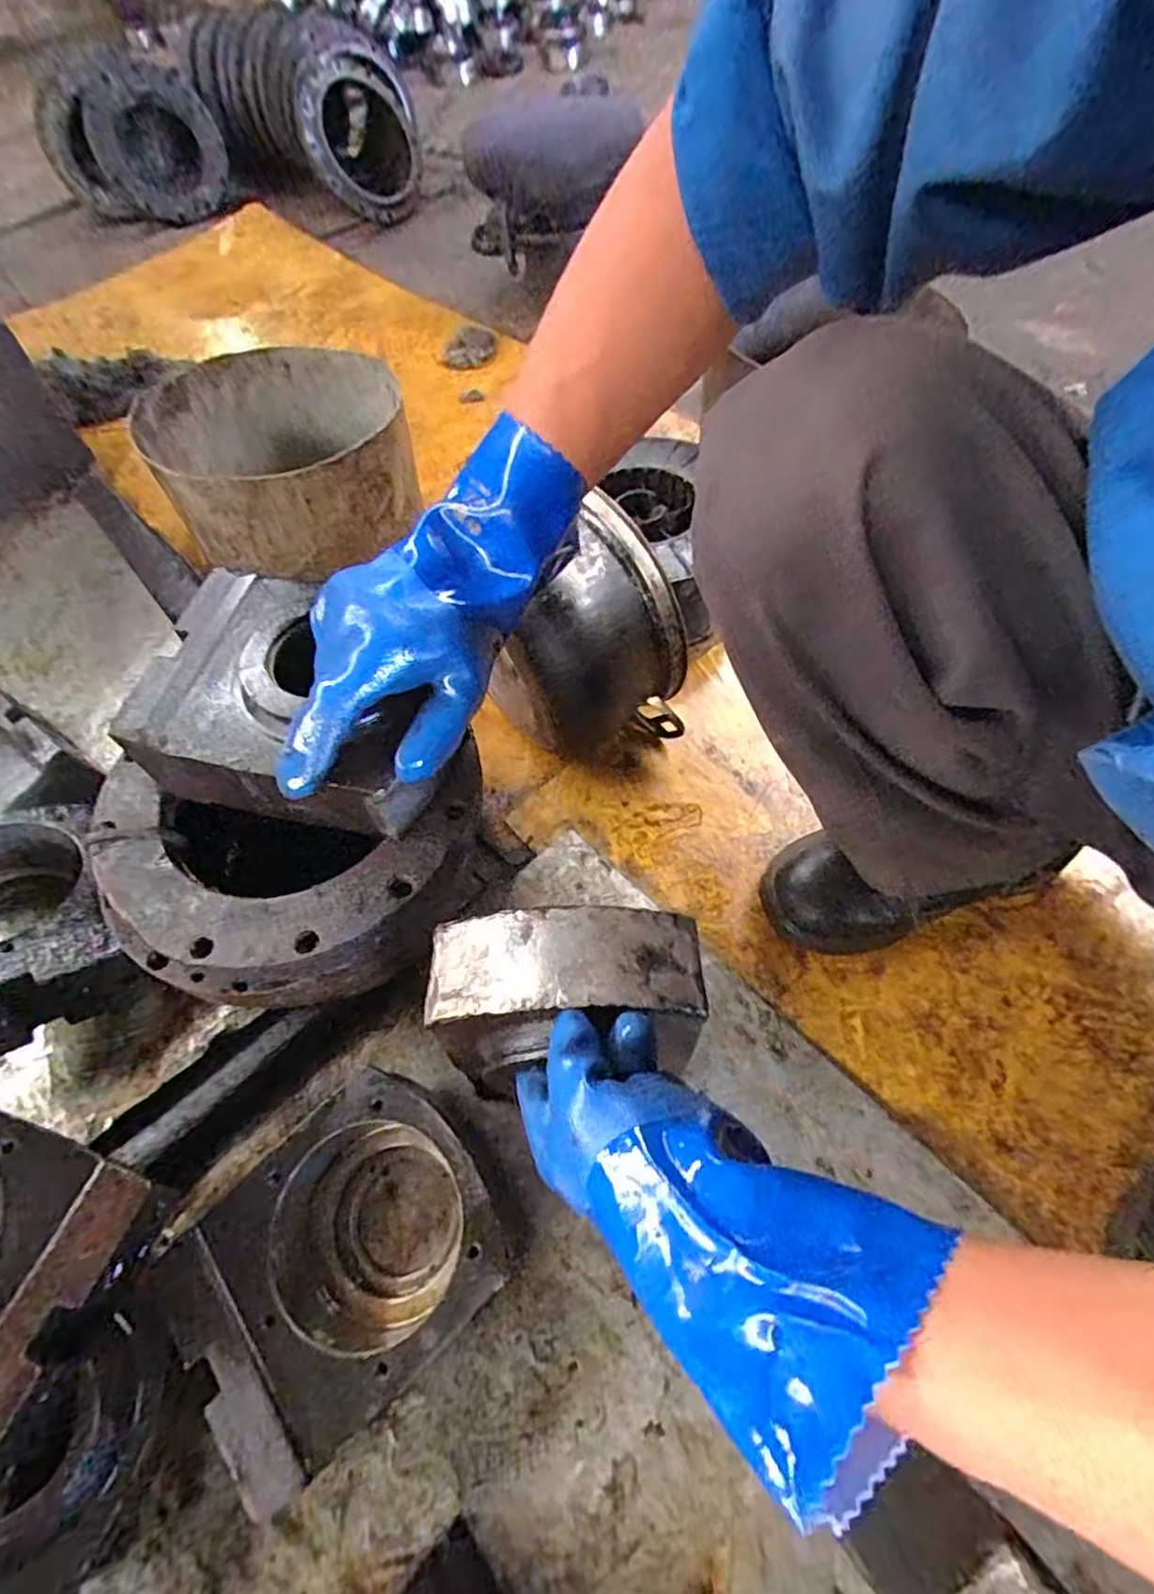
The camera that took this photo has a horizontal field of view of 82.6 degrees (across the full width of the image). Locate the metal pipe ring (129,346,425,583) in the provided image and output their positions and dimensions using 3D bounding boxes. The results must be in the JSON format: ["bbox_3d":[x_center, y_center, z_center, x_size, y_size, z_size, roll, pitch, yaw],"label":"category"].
[{"bbox_3d":[-0.324,-0.391,0.757,0.271,0.130,0.277,-2,60,3],"label":"metal pipe ring"}]

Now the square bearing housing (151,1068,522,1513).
[{"bbox_3d":[-0.145,0.297,0.430,0.182,0.088,0.154,-38,65,-16],"label":"square bearing housing"}]

